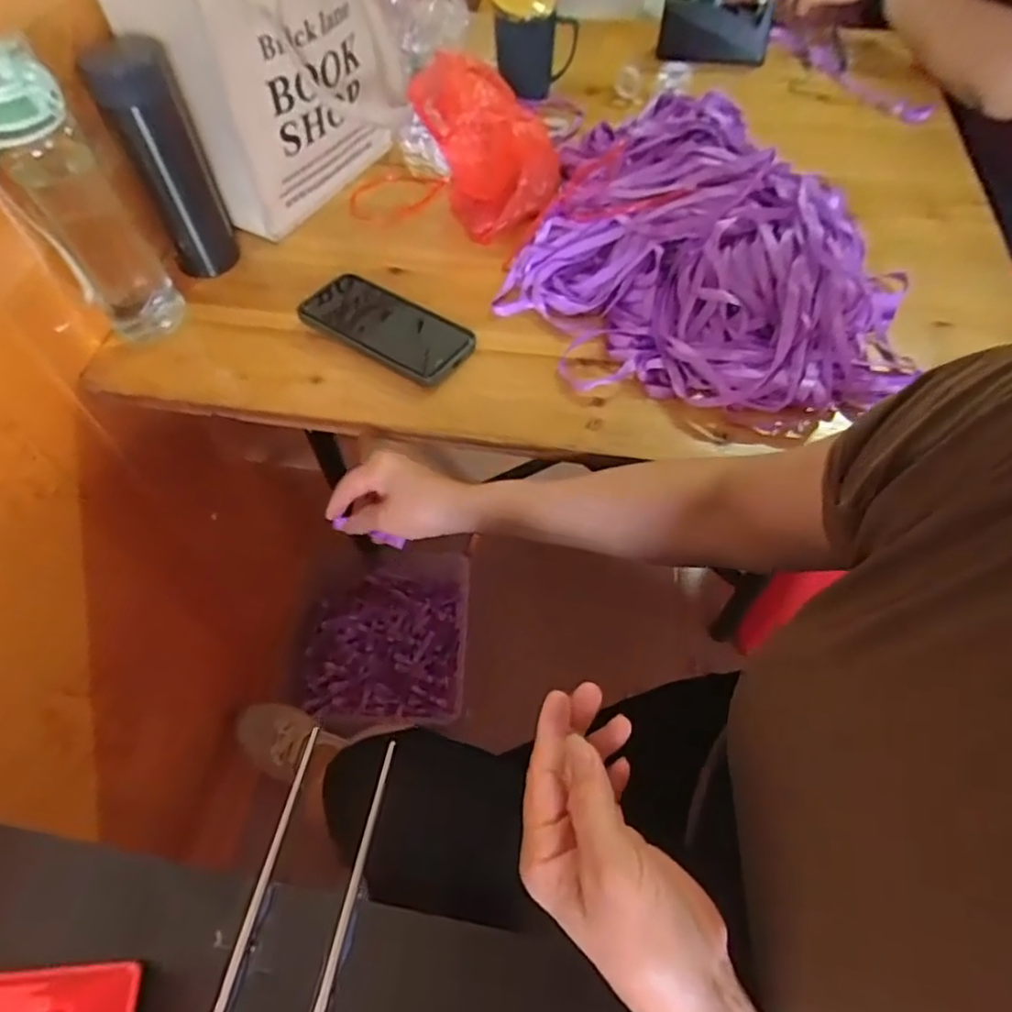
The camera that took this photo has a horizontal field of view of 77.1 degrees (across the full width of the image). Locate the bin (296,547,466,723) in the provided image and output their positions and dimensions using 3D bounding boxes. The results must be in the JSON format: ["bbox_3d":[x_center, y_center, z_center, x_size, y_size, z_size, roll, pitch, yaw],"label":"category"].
[{"bbox_3d":[-0.211,0.227,1.111,0.277,0.112,0.287,1,57,2],"label":"bin"}]

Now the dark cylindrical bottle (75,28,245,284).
[{"bbox_3d":[-0.313,-0.315,0.595,0.065,0.191,0.054,-22,59,-13],"label":"dark cylindrical bottle"}]

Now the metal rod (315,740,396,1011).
[{"bbox_3d":[-0.086,0.227,0.319,0.006,0.008,0.209,8,58,6],"label":"metal rod"}]

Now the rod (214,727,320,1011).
[{"bbox_3d":[-0.135,0.225,0.322,0.006,0.007,0.222,8,58,6],"label":"rod"}]

